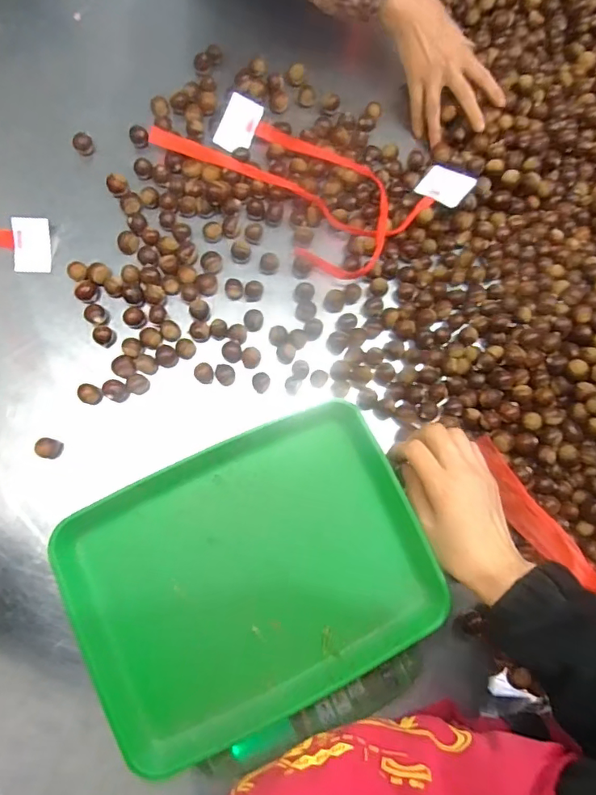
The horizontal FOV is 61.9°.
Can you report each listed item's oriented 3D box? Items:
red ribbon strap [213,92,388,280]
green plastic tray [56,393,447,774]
[{"bbox_3d":[0.013,-0.267,0.603,0.132,0.024,0.268,-39,85,-12],"label":"red ribbon strap"},{"bbox_3d":[-0.039,0.151,0.430,0.291,0.024,0.227,-24,81,-5],"label":"green plastic tray"}]

